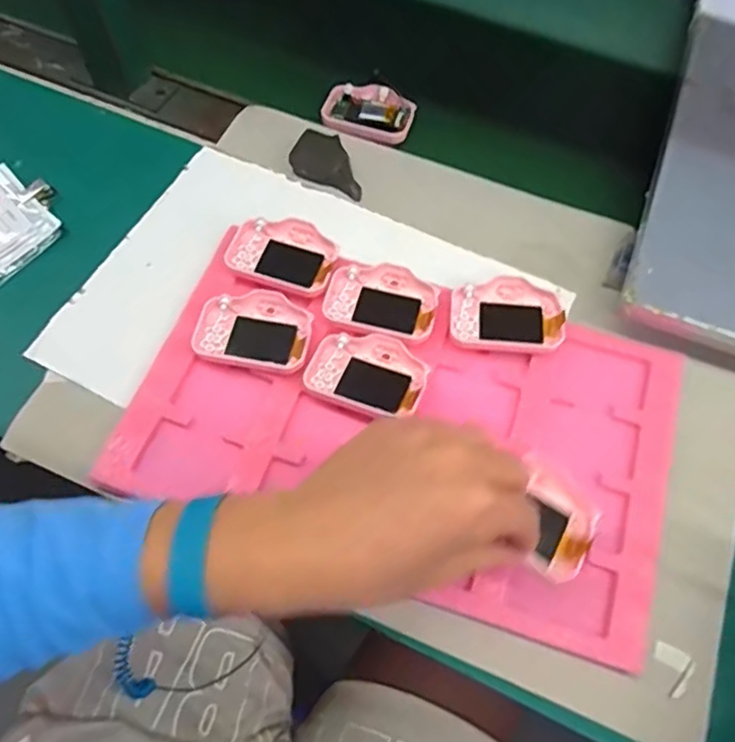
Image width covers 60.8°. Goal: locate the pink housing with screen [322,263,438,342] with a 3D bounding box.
[{"bbox_3d":[0.011,-0.054,0.481,0.082,0.011,0.059,12,63,5],"label":"pink housing with screen"}]

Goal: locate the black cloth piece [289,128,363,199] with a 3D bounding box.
[{"bbox_3d":[-0.033,-0.183,0.549,0.068,0.010,0.041,23,95,3],"label":"black cloth piece"}]

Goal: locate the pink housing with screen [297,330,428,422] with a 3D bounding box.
[{"bbox_3d":[0.001,0.001,0.456,0.084,0.015,0.059,17,64,7],"label":"pink housing with screen"}]

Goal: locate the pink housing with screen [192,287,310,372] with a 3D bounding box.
[{"bbox_3d":[-0.084,-0.031,0.471,0.082,0.015,0.060,12,63,5],"label":"pink housing with screen"}]

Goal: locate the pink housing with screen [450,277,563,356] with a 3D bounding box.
[{"bbox_3d":[0.106,-0.042,0.481,0.083,0.019,0.057,8,63,3],"label":"pink housing with screen"}]

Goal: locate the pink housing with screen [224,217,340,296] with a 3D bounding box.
[{"bbox_3d":[-0.065,-0.094,0.503,0.084,0.023,0.059,18,64,8],"label":"pink housing with screen"}]

